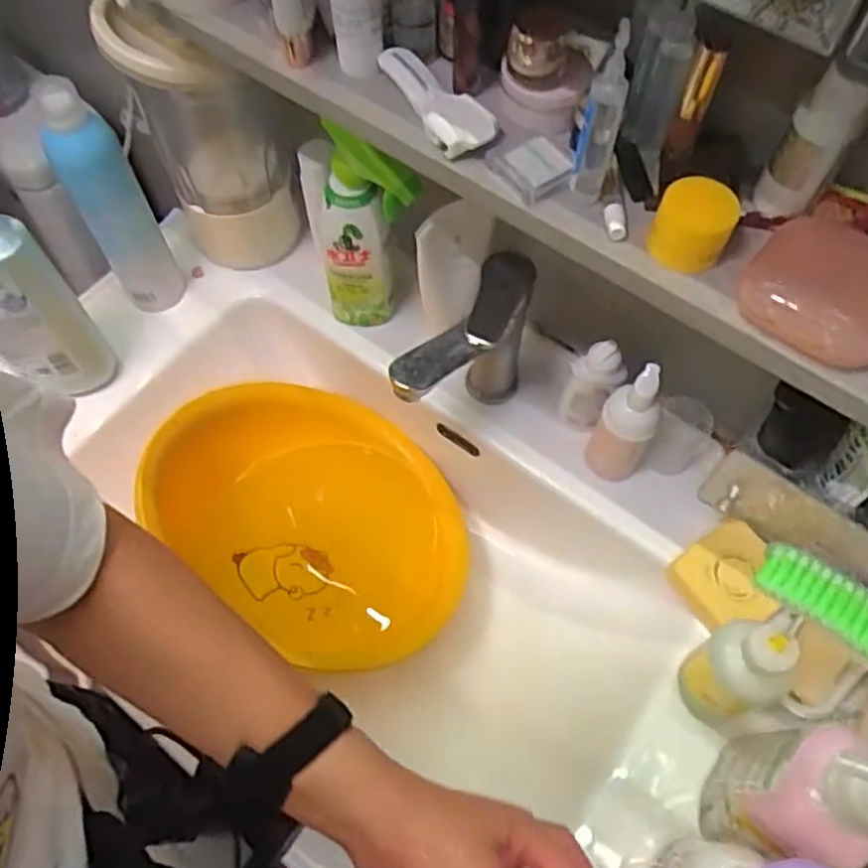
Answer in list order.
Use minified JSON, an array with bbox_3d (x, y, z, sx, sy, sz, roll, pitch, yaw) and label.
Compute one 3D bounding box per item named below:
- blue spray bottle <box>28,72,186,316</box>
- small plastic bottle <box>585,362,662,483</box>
[{"bbox_3d":[-0.289,-0.201,0.655,0.059,0.227,0.047,15,63,7],"label":"blue spray bottle"},{"bbox_3d":[0.164,-0.009,0.621,0.046,0.146,0.044,23,65,11],"label":"small plastic bottle"}]

